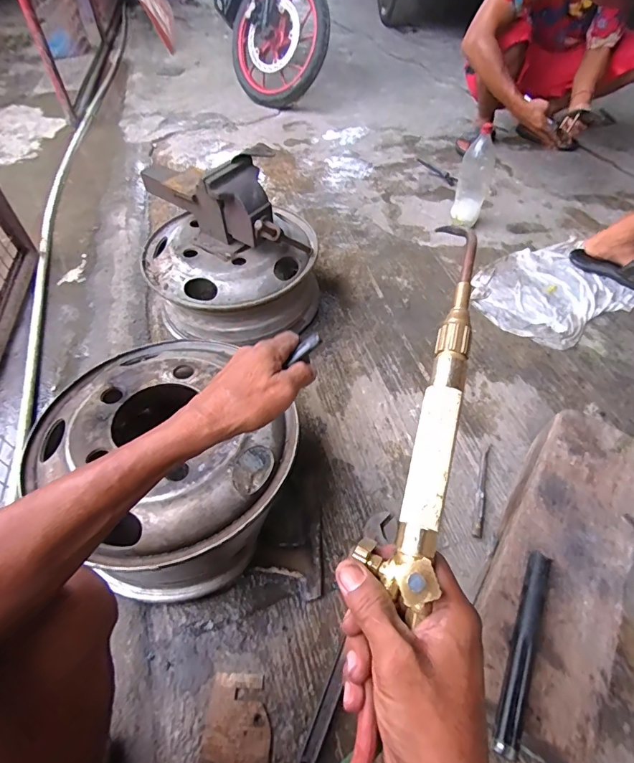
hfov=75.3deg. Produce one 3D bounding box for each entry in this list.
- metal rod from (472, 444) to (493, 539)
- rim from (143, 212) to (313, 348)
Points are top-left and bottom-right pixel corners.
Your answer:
[{"bbox_3d":[0.321,0.205,0.795,0.016,0.020,0.208,16,53,14],"label":"metal rod"},{"bbox_3d":[-0.206,-0.286,1.084,0.413,0.237,0.385,-1,50,1],"label":"rim"}]

